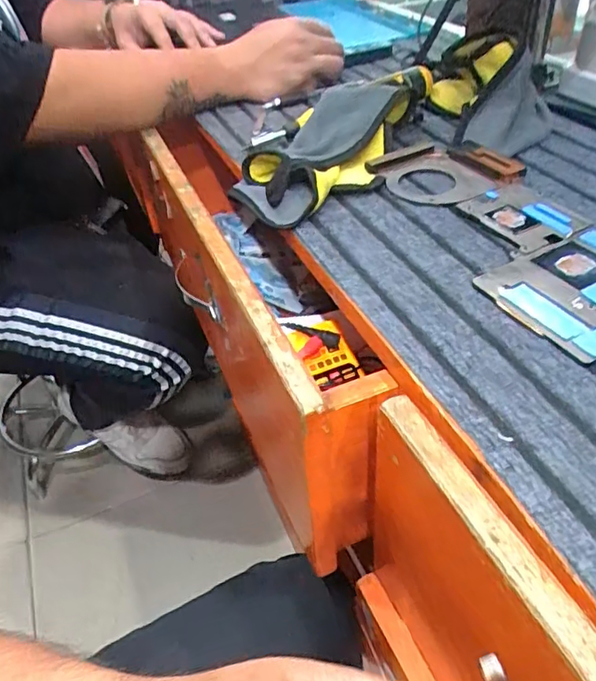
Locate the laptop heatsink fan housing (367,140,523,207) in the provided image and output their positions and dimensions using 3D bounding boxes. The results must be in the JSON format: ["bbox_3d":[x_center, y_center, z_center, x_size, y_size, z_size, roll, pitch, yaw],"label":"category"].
[{"bbox_3d":[0.132,-0.151,0.482,0.110,0.015,0.091,-19,44,-12],"label":"laptop heatsink fan housing"}]

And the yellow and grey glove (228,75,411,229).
[{"bbox_3d":[0.035,-0.186,0.512,0.104,0.043,0.249,22,50,28],"label":"yellow and grey glove"}]

